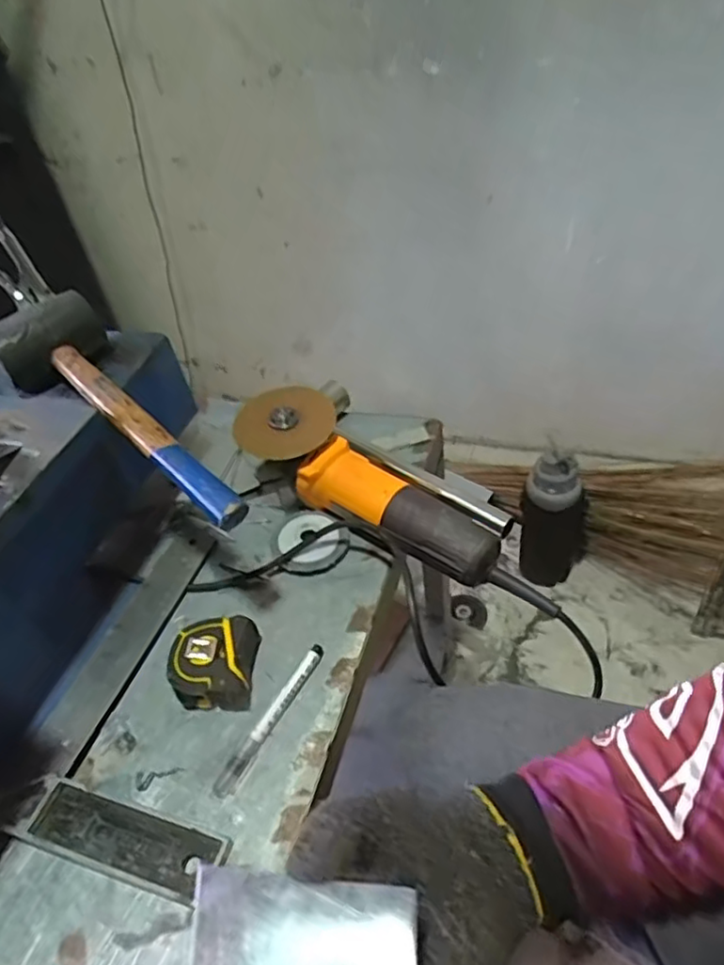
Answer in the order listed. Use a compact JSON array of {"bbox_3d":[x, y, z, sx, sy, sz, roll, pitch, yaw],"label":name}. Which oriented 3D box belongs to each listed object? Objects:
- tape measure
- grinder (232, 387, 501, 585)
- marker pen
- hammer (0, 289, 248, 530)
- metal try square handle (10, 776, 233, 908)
[{"bbox_3d":[-0.125,0.150,0.541,0.068,0.032,0.072,-2,44,6],"label":"tape measure"},{"bbox_3d":[0.005,0.007,0.622,0.279,0.074,0.096,34,57,20],"label":"grinder"},{"bbox_3d":[-0.072,0.186,0.516,0.016,0.012,0.136,19,50,25],"label":"marker pen"},{"bbox_3d":[-0.202,-0.066,0.554,0.303,0.054,0.099,37,58,20],"label":"hammer"},{"bbox_3d":[-0.169,0.252,0.455,0.145,0.012,0.044,9,47,17],"label":"metal try square handle"}]

